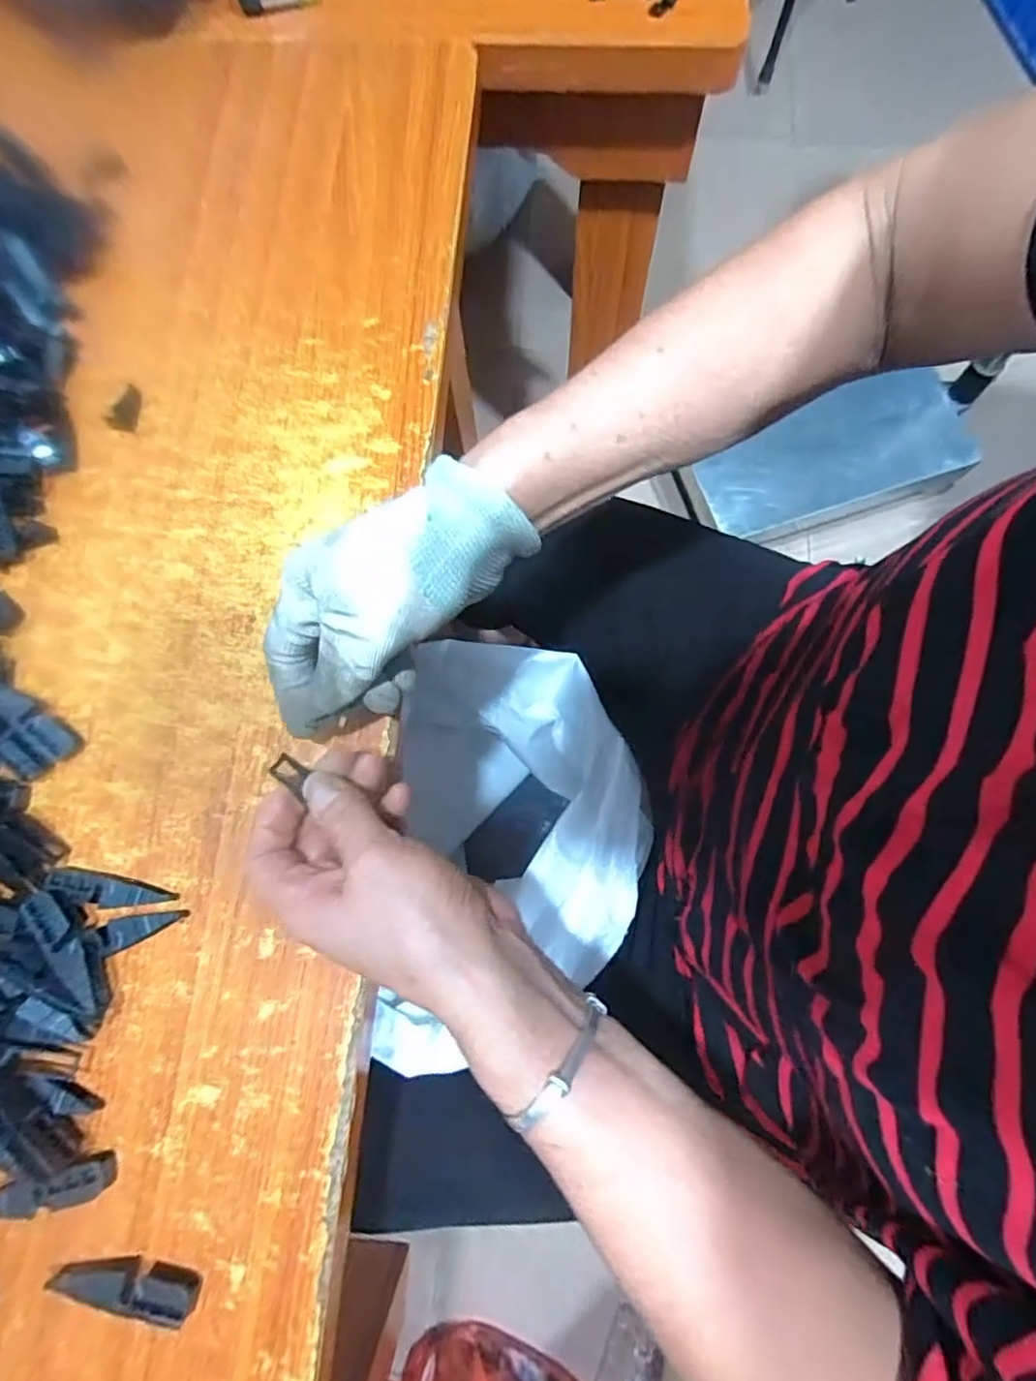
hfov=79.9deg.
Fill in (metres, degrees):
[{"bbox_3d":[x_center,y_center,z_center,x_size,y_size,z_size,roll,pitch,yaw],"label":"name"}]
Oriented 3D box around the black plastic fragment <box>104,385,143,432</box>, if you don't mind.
[{"bbox_3d":[-0.255,-0.183,0.400,0.019,0.004,0.032,3,77,2],"label":"black plastic fragment"}]

